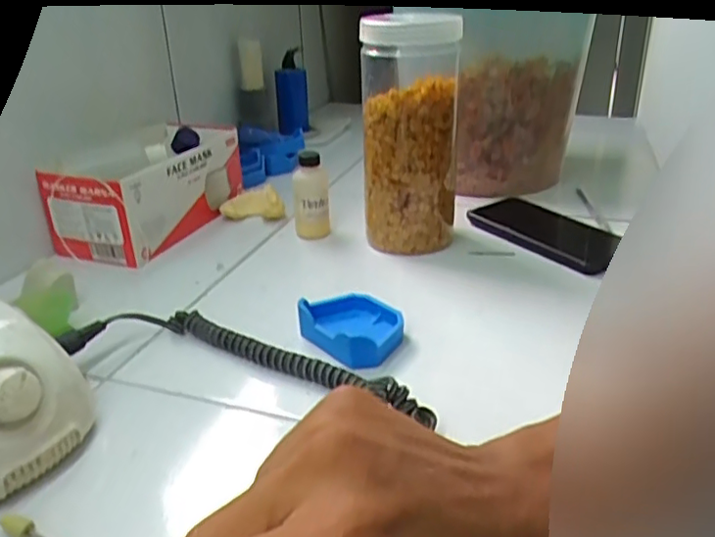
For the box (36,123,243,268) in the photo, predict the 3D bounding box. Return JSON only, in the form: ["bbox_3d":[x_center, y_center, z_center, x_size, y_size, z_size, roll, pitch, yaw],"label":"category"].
[{"bbox_3d":[-0.220,-0.095,0.671,0.117,0.082,0.212,7,28,18],"label":"box"}]

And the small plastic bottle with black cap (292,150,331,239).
[{"bbox_3d":[-0.048,-0.075,0.636,0.035,0.082,0.034,-5,27,-6],"label":"small plastic bottle with black cap"}]

